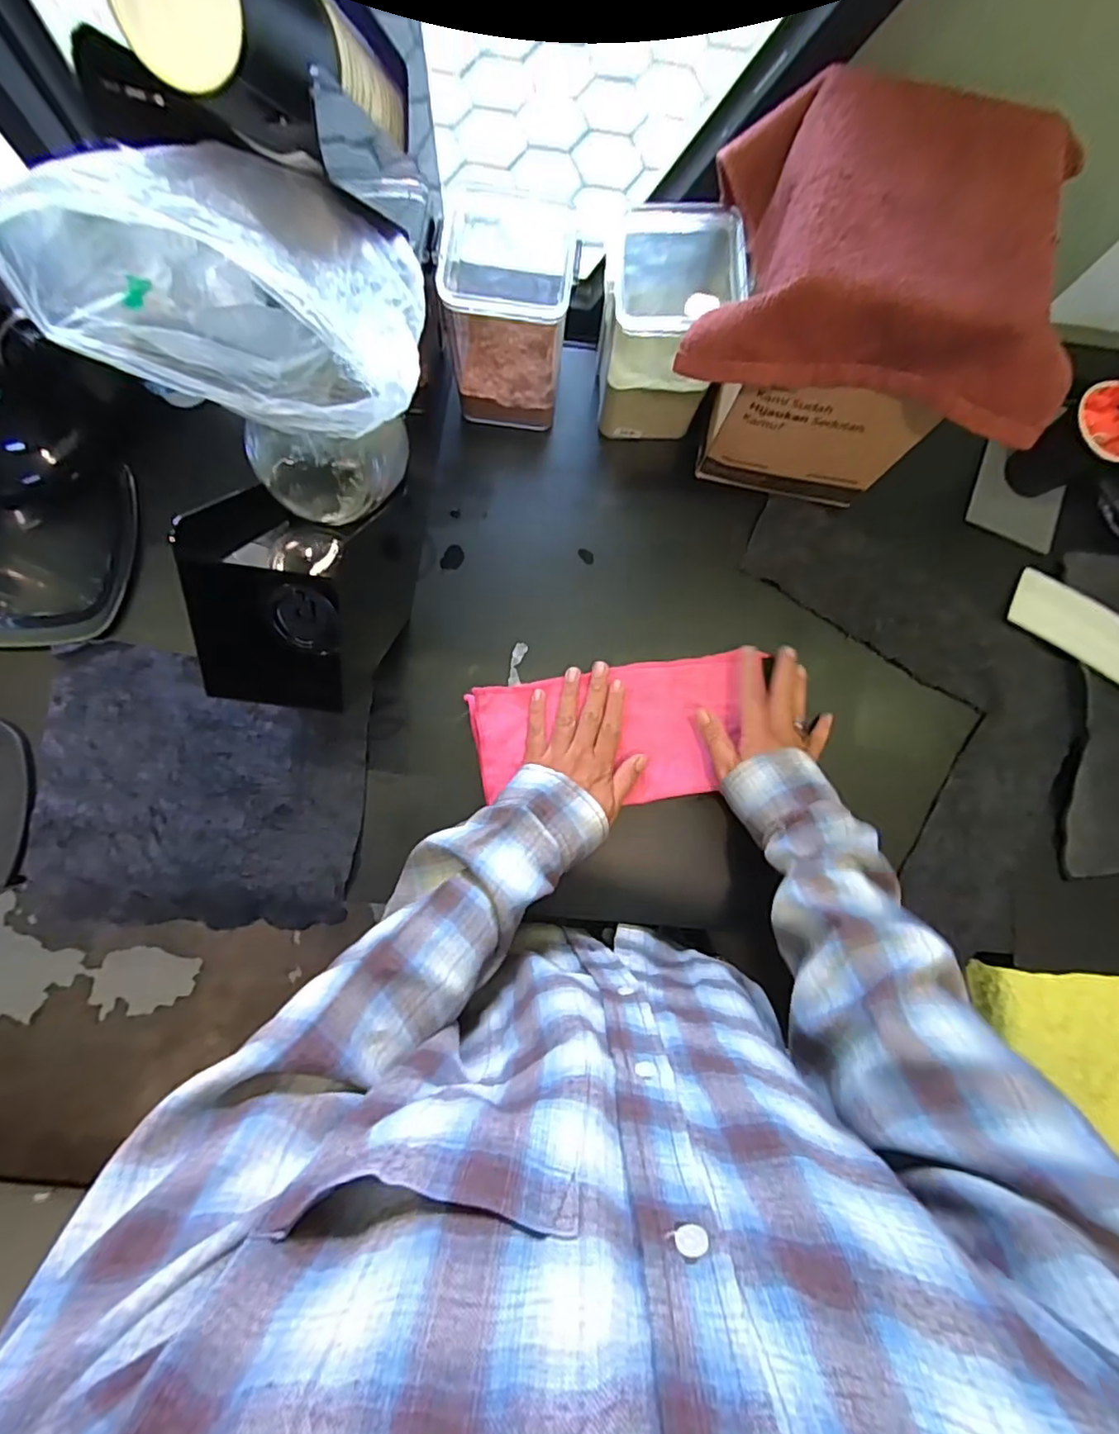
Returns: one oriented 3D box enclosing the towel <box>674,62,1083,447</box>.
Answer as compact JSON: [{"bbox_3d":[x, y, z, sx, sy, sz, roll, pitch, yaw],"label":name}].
[{"bbox_3d":[0.244,-0.328,0.415,0.269,0.079,0.184,12,82,-2],"label":"towel"}]

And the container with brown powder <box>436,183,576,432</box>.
[{"bbox_3d":[-0.047,-0.359,0.550,0.108,0.154,0.092,7,82,-3],"label":"container with brown powder"}]

